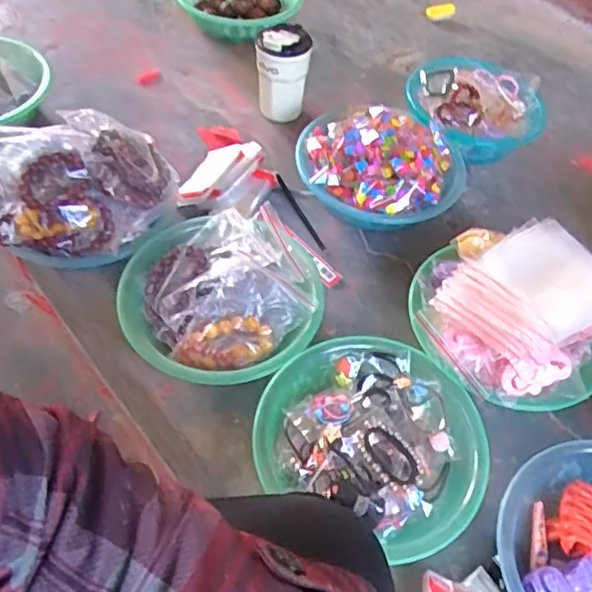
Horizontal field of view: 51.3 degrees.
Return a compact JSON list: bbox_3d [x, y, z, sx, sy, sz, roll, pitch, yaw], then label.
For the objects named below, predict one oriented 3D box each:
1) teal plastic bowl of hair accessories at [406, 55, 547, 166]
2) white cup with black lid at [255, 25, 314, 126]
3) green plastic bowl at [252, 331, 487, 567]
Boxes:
[{"bbox_3d":[0.289,-0.296,0.990,0.209,0.100,0.197,3,53,-3],"label":"teal plastic bowl of hair accessories"},{"bbox_3d":[-0.023,-0.357,1.001,0.084,0.146,0.068,4,53,-3],"label":"white cup with black lid"},{"bbox_3d":[0.082,0.153,0.663,0.236,0.058,0.217,26,55,14],"label":"green plastic bowl"}]

